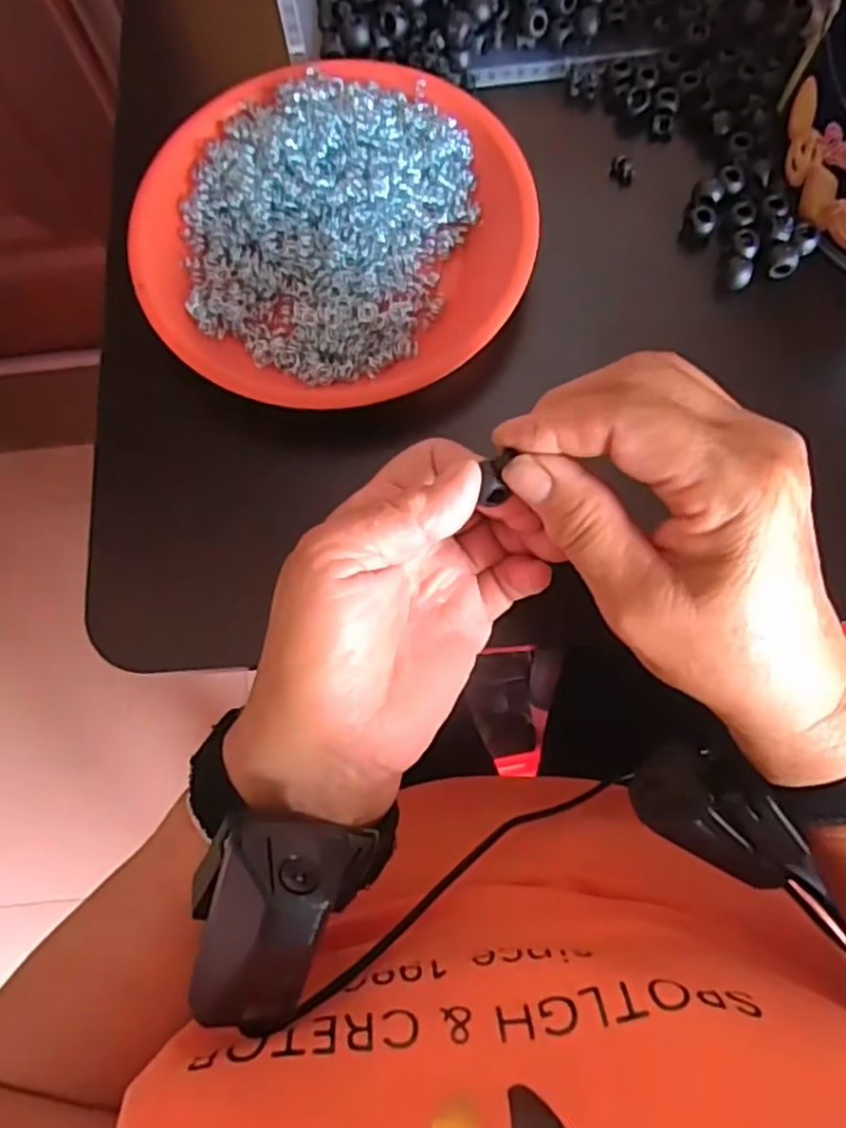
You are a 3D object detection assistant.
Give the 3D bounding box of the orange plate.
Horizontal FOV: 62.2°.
[{"bbox_3d":[-0.043,-0.164,0.347,0.188,0.031,0.180,-1,75,2],"label":"orange plate"}]

